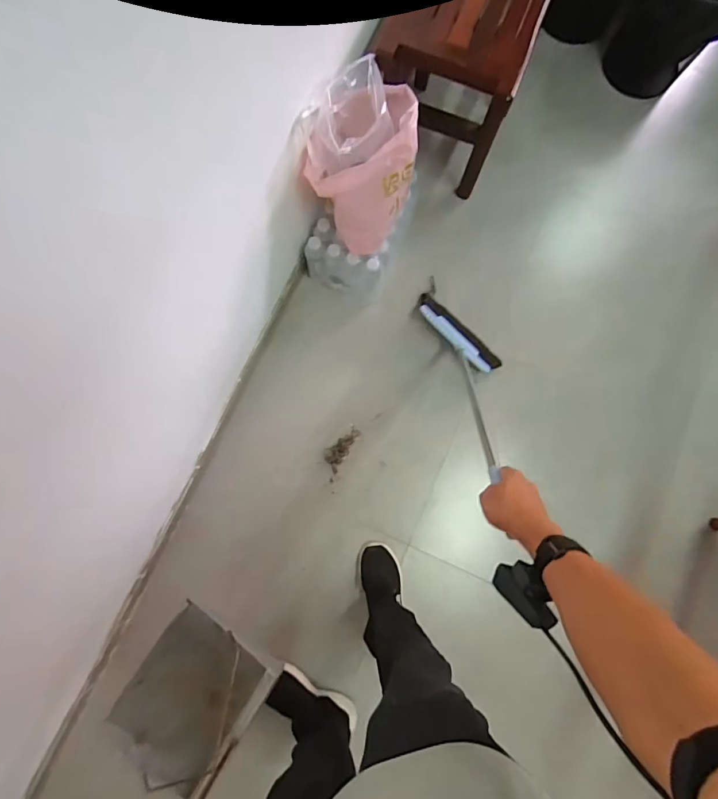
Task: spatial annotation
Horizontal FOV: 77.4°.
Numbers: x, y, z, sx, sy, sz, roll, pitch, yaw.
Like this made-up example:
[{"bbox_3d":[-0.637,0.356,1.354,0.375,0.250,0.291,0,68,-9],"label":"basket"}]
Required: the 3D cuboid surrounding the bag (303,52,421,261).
[{"bbox_3d":[0.019,-0.541,1.043,0.217,0.279,0.249,25,80,1],"label":"bag"}]

